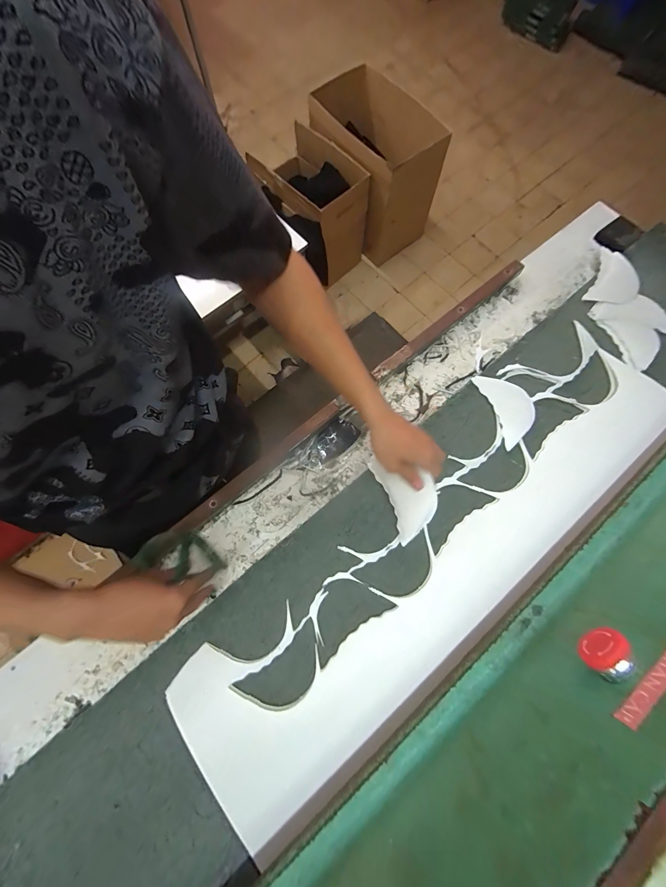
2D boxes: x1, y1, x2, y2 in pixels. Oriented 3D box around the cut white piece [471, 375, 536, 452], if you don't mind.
[{"bbox_3d":[0.301,-0.069,0.568,0.079,0.006,0.133,-26,76,-5],"label":"cut white piece"}]

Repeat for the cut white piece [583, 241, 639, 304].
[{"bbox_3d":[0.544,-0.321,0.635,0.087,0.026,0.149,27,77,8],"label":"cut white piece"}]

